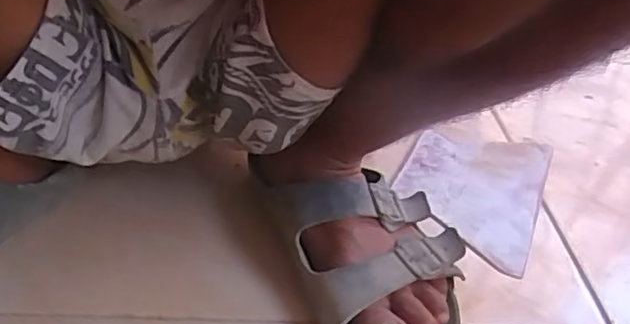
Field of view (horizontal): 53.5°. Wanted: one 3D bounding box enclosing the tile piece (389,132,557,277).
[{"bbox_3d":[0.148,0.021,0.600,0.129,0.010,0.203,16,34,18],"label":"tile piece"}]

